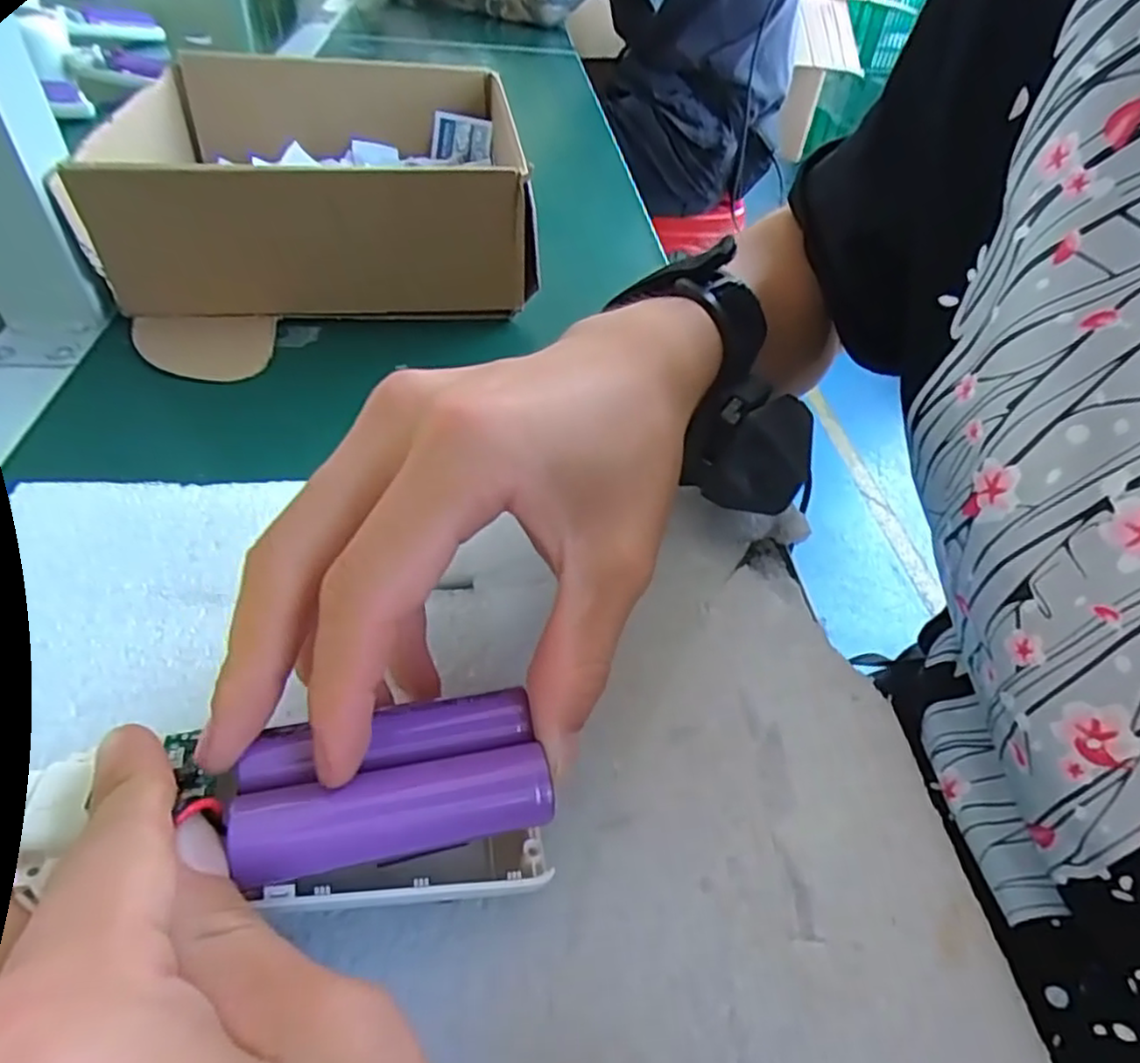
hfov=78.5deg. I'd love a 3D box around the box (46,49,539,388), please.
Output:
[{"bbox_3d":[-0.138,-0.203,0.400,0.210,0.072,0.230,-6,45,-11],"label":"box"}]

